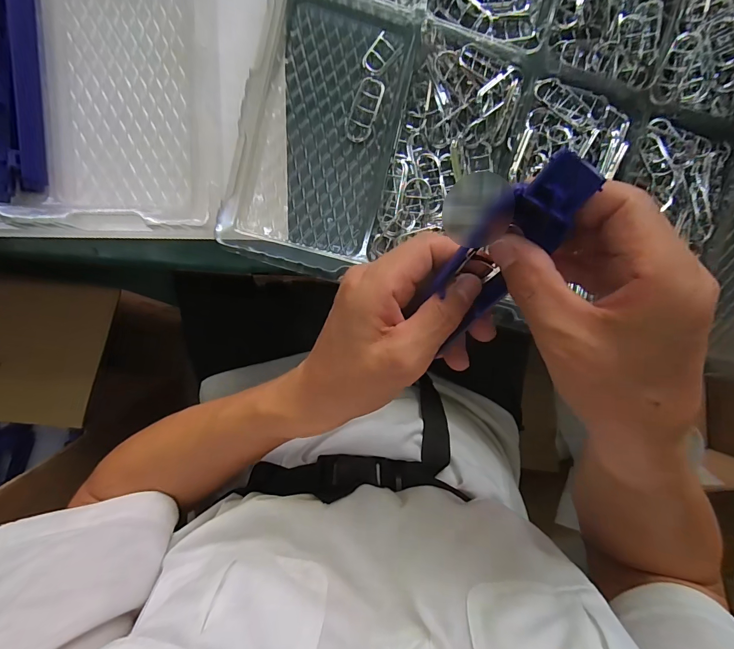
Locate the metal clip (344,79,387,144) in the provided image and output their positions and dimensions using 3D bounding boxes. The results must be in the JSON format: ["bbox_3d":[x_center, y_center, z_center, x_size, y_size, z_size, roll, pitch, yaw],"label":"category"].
[{"bbox_3d":[-0.001,-0.181,0.315,0.022,0.009,0.054,24,95,-4],"label":"metal clip"}]

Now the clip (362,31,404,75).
[{"bbox_3d":[0.012,-0.227,0.312,0.020,0.008,0.036,38,91,-8],"label":"clip"}]

